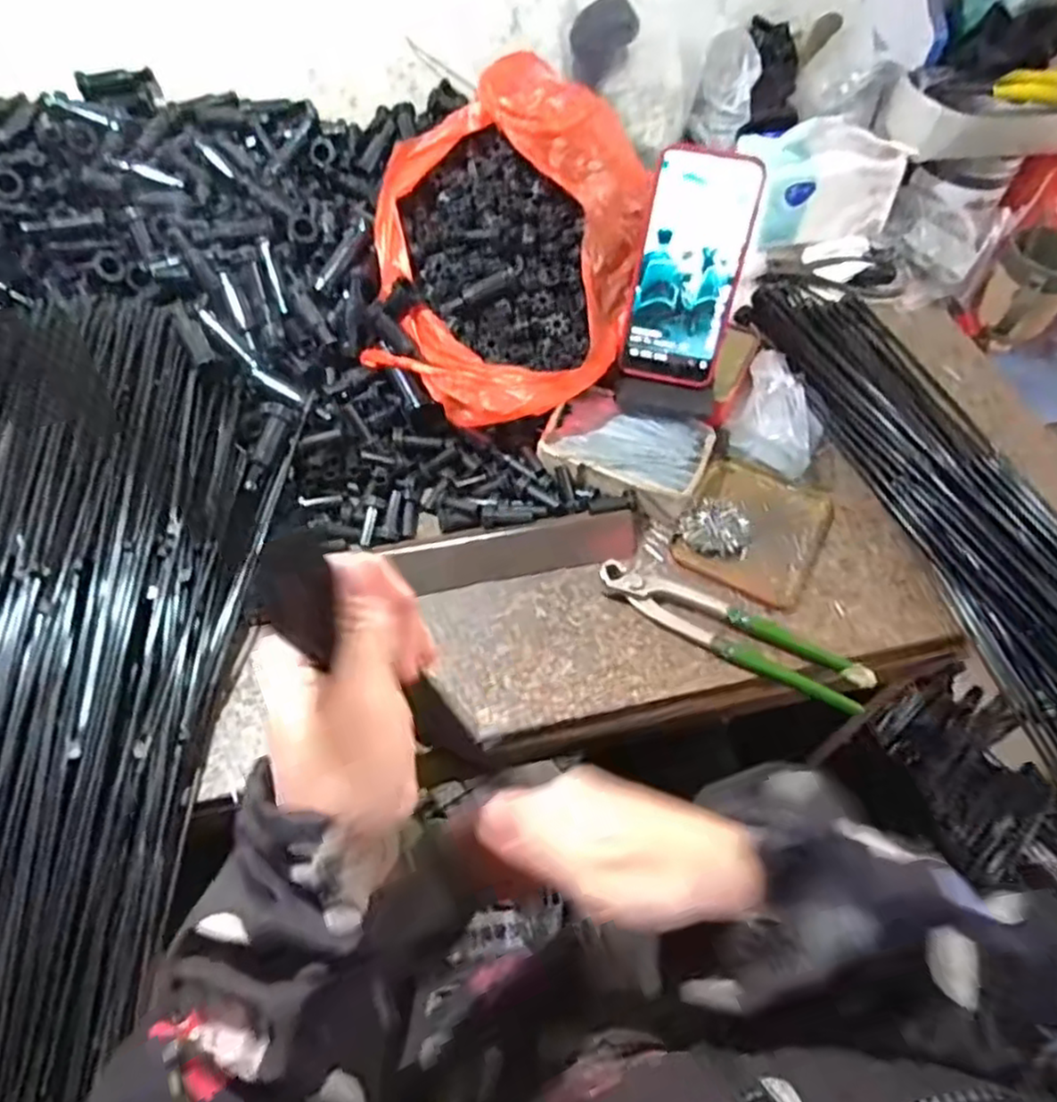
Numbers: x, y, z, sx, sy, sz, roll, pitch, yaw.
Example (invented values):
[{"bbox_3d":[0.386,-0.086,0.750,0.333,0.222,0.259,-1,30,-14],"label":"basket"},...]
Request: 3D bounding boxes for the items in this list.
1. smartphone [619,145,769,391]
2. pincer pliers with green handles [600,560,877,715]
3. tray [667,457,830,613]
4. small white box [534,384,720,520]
[{"bbox_3d":[0.122,-0.211,0.543,0.077,0.164,0.010,12,28,8],"label":"smartphone"},{"bbox_3d":[0.144,0.058,0.508,0.197,0.018,0.038,23,59,15],"label":"pincer pliers with green handles"},{"bbox_3d":[0.179,-0.020,0.565,0.102,0.018,0.117,24,59,16],"label":"tray"},{"bbox_3d":[0.079,-0.082,0.580,0.126,0.032,0.082,19,58,13],"label":"small white box"}]

